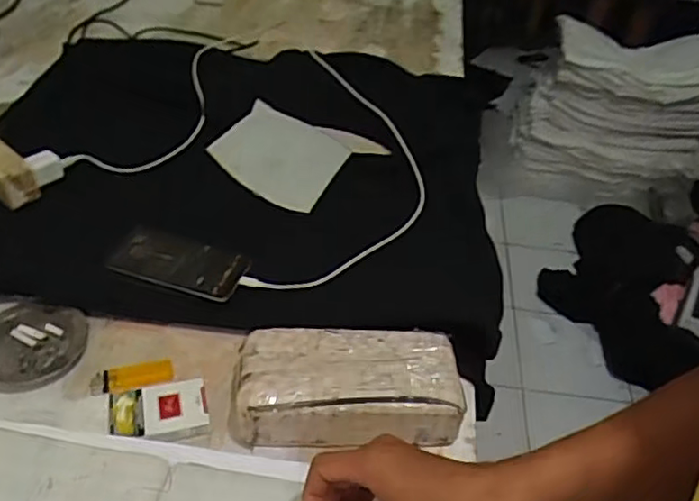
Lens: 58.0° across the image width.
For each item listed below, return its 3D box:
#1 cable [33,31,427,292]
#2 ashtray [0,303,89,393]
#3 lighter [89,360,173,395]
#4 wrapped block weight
[{"bbox_3d":[-0.115,-0.138,0.901,0.457,0.074,0.457,20,44,10],"label":"cable"},{"bbox_3d":[-0.336,0.099,0.665,0.109,0.023,0.110,-6,43,-13],"label":"ashtray"},{"bbox_3d":[-0.224,0.130,0.648,0.080,0.011,0.024,-9,44,-16],"label":"lighter"},{"bbox_3d":[-0.003,0.134,0.626,0.217,0.063,0.099,2,42,-5],"label":"wrapped block weight"}]

